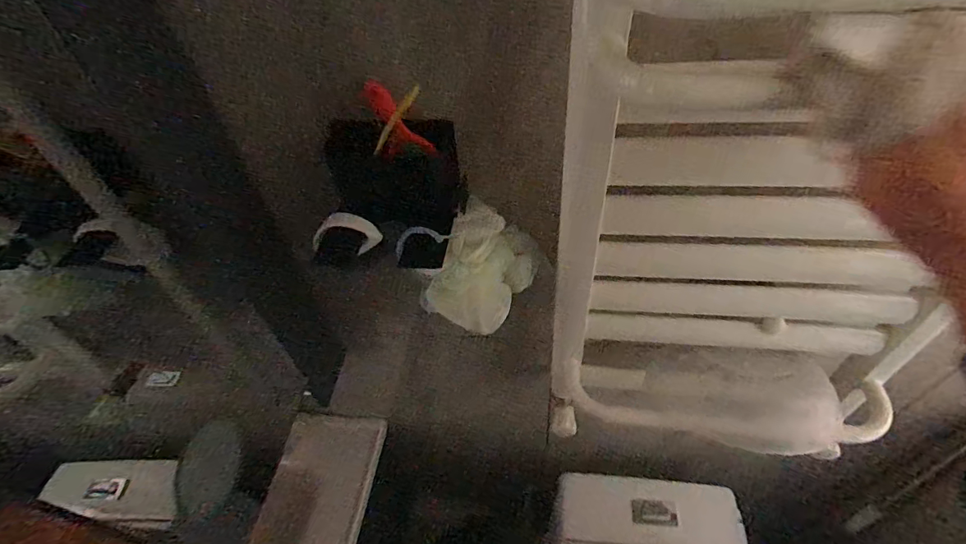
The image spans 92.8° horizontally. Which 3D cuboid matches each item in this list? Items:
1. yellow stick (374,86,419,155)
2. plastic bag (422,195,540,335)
[{"bbox_3d":[-0.089,-0.152,0.462,0.079,0.010,0.004,-51,51,17],"label":"yellow stick"},{"bbox_3d":[0.001,-0.002,0.522,0.086,0.102,0.134,25,55,25],"label":"plastic bag"}]

